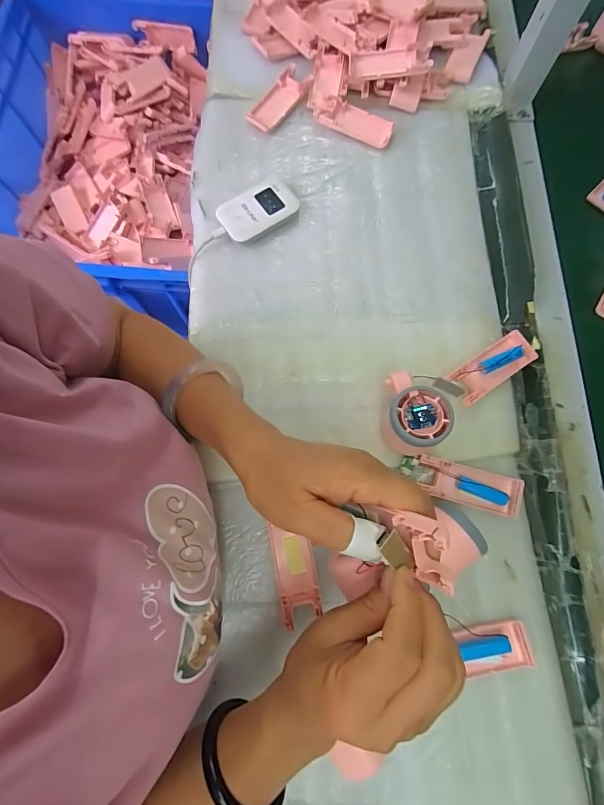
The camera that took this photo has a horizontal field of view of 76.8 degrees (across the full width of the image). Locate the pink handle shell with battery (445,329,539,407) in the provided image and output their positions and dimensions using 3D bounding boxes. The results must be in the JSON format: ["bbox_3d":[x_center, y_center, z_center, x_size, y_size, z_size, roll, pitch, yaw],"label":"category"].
[{"bbox_3d":[0.206,-0.038,0.414,0.106,0.027,0.038,-33,78,-9],"label":"pink handle shell with battery"}]

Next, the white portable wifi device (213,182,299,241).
[{"bbox_3d":[-0.053,-0.233,0.466,0.095,0.013,0.052,-30,92,-6],"label":"white portable wifi device"}]

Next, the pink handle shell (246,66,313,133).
[{"bbox_3d":[-0.030,-0.407,0.511,0.038,0.017,0.102,35,77,8],"label":"pink handle shell"}]

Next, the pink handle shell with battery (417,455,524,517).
[{"bbox_3d":[0.169,0.085,0.386,0.102,0.020,0.038,14,75,2],"label":"pink handle shell with battery"}]

